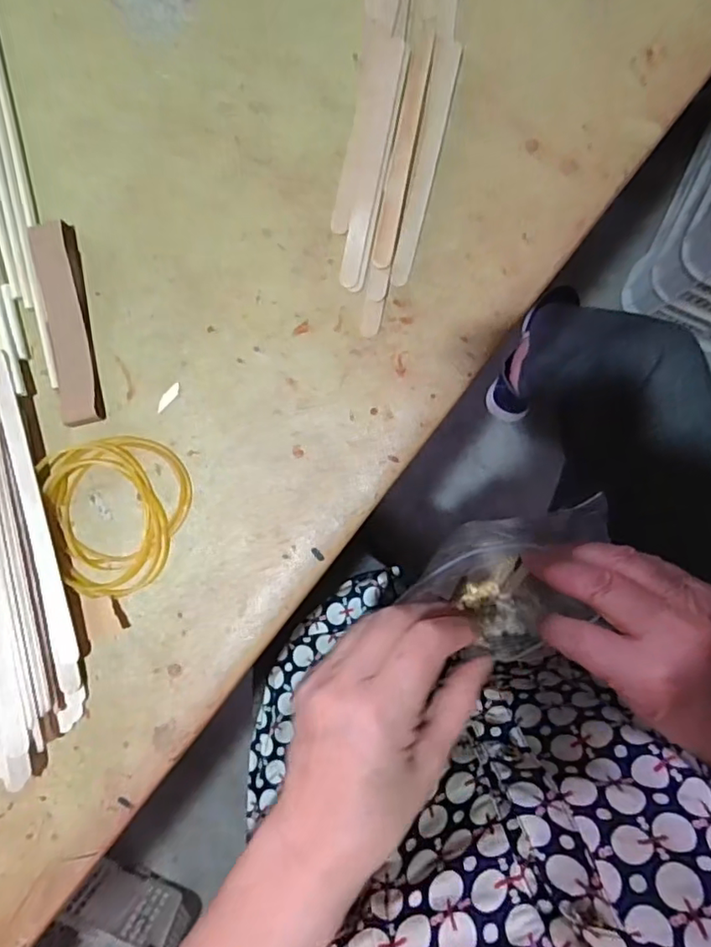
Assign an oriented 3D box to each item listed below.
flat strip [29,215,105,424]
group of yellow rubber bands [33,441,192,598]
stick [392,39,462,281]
[{"bbox_3d":[-0.145,-0.075,0.292,0.020,0.010,0.101,-10,87,2],"label":"flat strip"},{"bbox_3d":[-0.115,0.019,0.289,0.069,0.005,0.076,-17,87,1],"label":"group of yellow rubber bands"},{"bbox_3d":[0.035,-0.153,0.283,0.012,0.004,0.121,11,88,3],"label":"stick"}]

